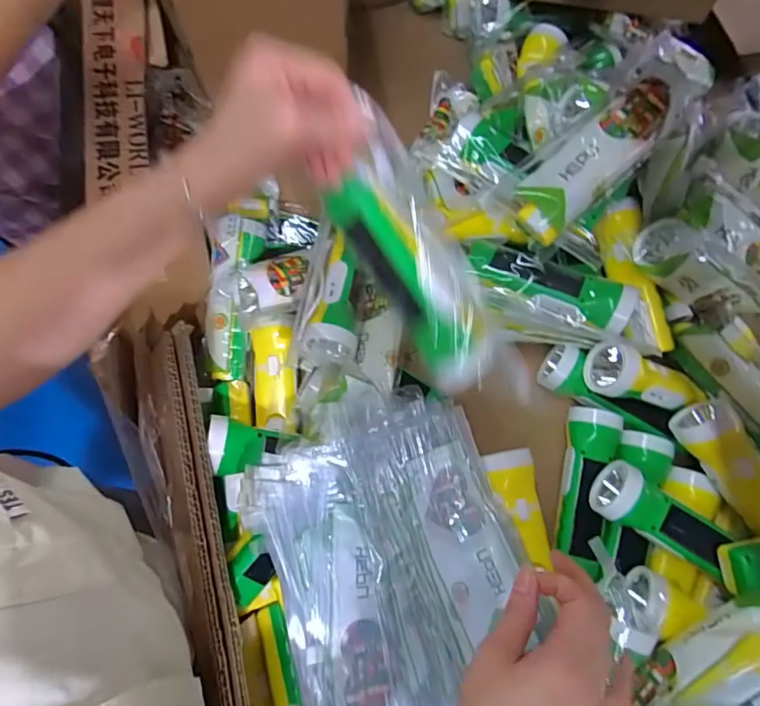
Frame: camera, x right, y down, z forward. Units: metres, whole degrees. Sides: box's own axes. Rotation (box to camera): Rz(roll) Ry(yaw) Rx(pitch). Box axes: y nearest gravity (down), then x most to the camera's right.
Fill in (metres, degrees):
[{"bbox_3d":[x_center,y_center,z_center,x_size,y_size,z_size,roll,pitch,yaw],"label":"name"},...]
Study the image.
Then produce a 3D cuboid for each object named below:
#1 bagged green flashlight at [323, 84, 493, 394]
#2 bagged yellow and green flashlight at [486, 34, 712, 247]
[{"bbox_3d":[0.021,-0.060,0.339,0.053,0.073,0.186,-29,103,-9],"label":"bagged green flashlight"},{"bbox_3d":[0.200,-0.186,0.439,0.190,0.063,0.072,-43,78,12],"label":"bagged yellow and green flashlight"}]

